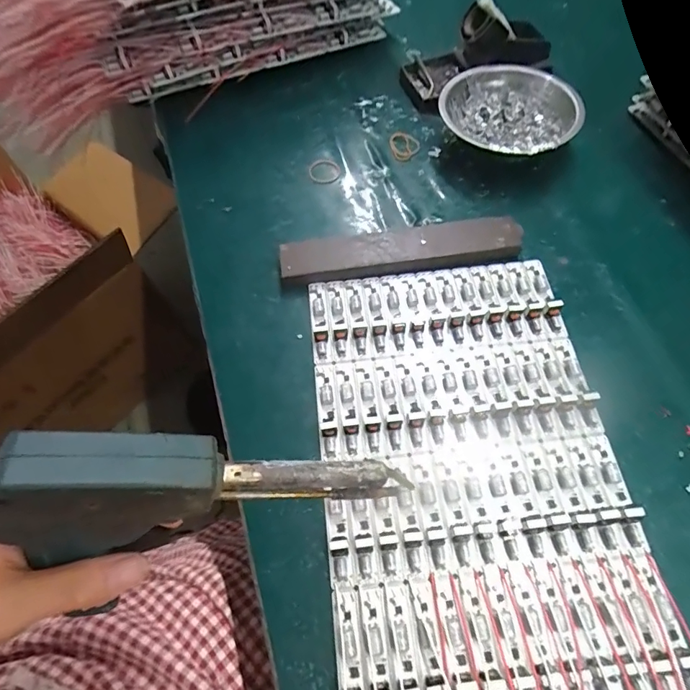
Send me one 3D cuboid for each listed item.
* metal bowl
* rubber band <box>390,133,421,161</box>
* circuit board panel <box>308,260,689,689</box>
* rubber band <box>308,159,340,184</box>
[{"bbox_3d":[0.158,-0.213,0.429,0.115,0.040,0.117,-1,62,3],"label":"metal bowl"},{"bbox_3d":[0.059,-0.198,0.452,0.029,0.004,0.035,8,63,7],"label":"rubber band"},{"bbox_3d":[0.080,0.070,0.302,0.188,0.011,0.295,-7,62,0],"label":"circuit board panel"},{"bbox_3d":[-0.020,-0.171,0.446,0.031,0.005,0.029,-1,62,3],"label":"rubber band"}]

